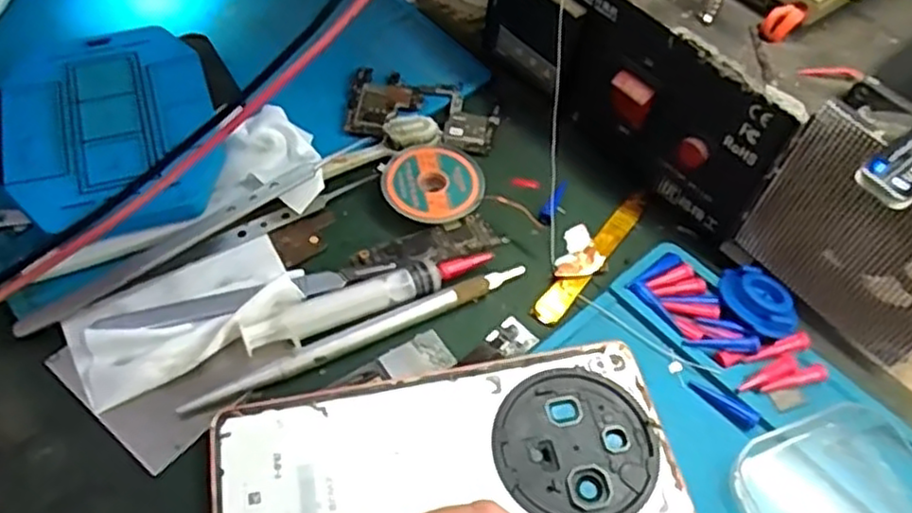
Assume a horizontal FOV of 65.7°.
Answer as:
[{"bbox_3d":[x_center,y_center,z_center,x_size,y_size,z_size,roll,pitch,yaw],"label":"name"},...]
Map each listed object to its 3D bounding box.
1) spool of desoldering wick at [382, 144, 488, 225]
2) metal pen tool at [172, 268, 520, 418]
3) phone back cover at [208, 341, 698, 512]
[{"bbox_3d":[-0.010,-0.033,0.319,0.044,0.009,0.040,1,55,-2],"label":"spool of desoldering wick"},{"bbox_3d":[-0.036,0.031,0.279,0.141,0.010,0.009,-22,59,-18],"label":"metal pen tool"},{"bbox_3d":[-0.003,0.074,0.249,0.159,0.006,0.073,-8,55,-9],"label":"phone back cover"}]

